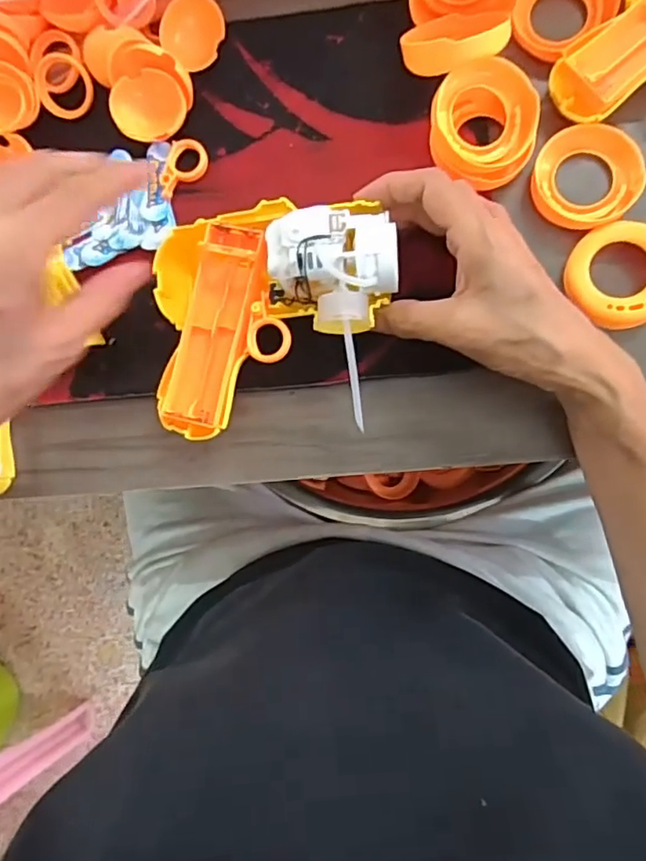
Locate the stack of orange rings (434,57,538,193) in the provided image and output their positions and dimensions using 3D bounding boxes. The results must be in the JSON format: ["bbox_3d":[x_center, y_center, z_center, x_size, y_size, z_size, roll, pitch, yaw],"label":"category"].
[{"bbox_3d":[0.090,-0.171,0.332,0.060,0.029,0.060,-2,97,-11],"label":"stack of orange rings"}]

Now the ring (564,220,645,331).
[{"bbox_3d":[0.166,-0.087,0.324,0.056,0.014,0.057,0,87,6],"label":"ring"}]

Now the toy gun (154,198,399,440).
[{"bbox_3d":[-0.028,-0.061,0.317,0.133,0.037,0.120,-1,87,6],"label":"toy gun"}]

